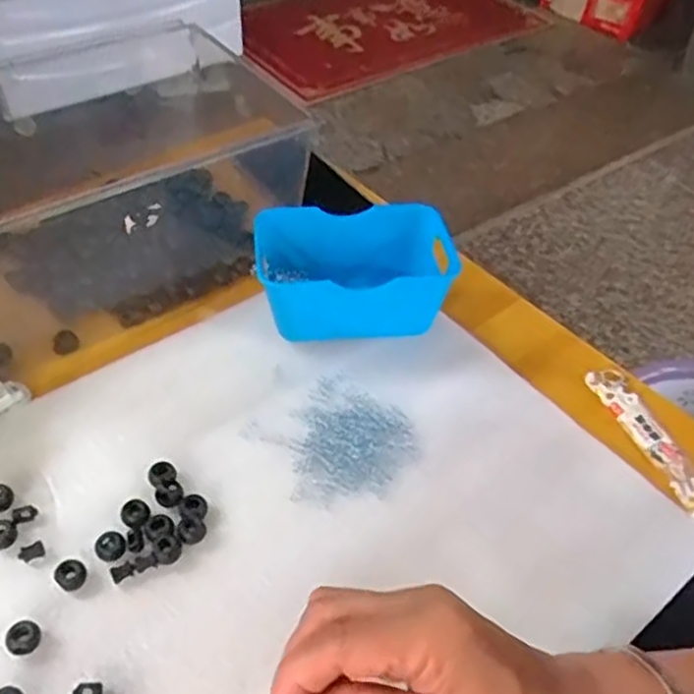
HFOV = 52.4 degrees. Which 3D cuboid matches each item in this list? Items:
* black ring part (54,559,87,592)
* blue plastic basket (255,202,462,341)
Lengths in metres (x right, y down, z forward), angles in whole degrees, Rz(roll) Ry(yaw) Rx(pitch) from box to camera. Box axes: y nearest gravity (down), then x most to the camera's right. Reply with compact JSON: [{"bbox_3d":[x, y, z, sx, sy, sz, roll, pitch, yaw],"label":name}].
[{"bbox_3d":[-0.164,0.134,0.419,0.018,0.010,0.017,1,49,-1],"label":"black ring part"},{"bbox_3d":[0.005,-0.060,0.559,0.150,0.057,0.103,-2,47,-6],"label":"blue plastic basket"}]

